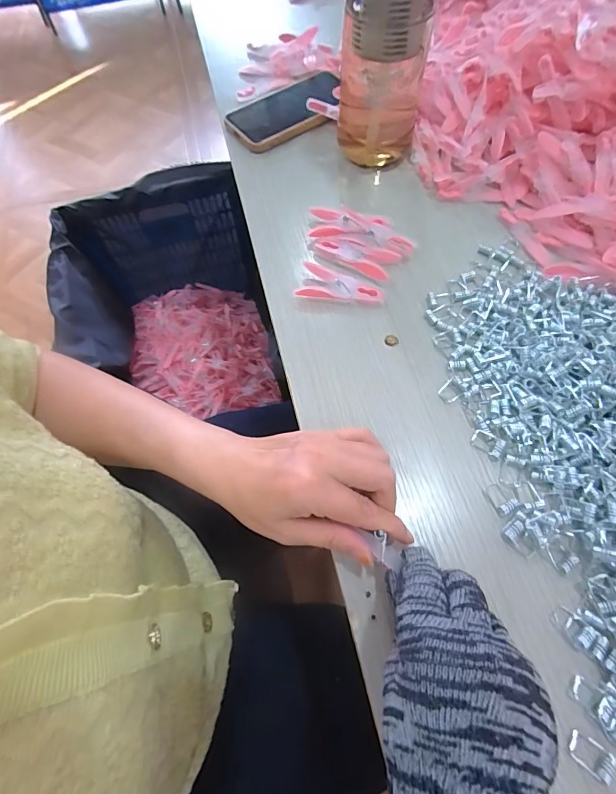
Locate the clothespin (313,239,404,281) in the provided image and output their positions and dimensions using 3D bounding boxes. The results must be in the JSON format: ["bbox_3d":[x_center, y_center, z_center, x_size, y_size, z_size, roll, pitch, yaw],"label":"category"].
[{"bbox_3d":[0.044,-0.133,0.379,0.078,0.009,0.039,19,66,10],"label":"clothespin"}]

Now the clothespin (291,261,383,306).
[{"bbox_3d":[0.029,-0.099,0.364,0.078,0.012,0.036,19,66,10],"label":"clothespin"}]

